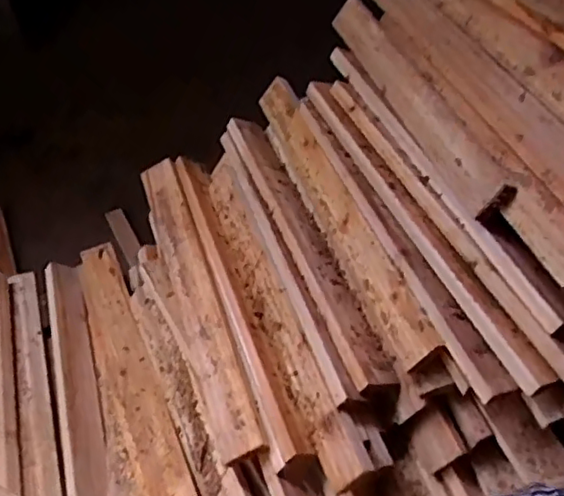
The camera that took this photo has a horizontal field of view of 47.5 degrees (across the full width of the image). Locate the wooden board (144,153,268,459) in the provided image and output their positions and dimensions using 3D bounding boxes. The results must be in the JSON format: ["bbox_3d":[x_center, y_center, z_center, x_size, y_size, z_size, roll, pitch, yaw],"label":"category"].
[{"bbox_3d":[-0.118,0.047,0.863,0.060,0.018,0.484,-26,49,2],"label":"wooden board"}]

